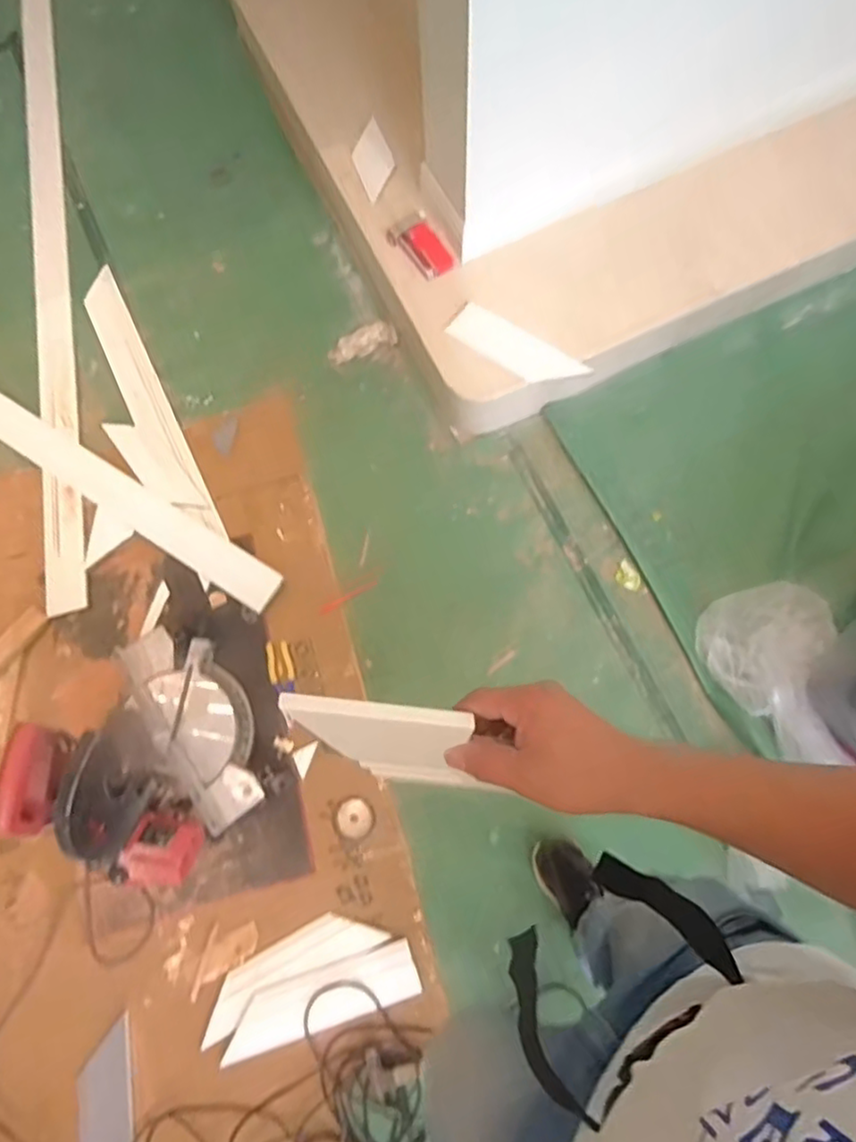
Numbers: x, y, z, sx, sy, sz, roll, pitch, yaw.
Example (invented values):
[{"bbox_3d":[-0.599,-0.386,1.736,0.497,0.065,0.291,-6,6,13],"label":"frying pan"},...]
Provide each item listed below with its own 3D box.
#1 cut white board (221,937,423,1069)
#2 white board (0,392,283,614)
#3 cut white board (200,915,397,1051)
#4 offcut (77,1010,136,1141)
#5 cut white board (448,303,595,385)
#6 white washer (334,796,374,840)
[{"bbox_3d":[-0.214,0.865,1.325,0.390,0.011,0.107,-17,74,-3],"label":"cut white board"},{"bbox_3d":[-0.850,-0.239,1.669,1.154,0.021,0.105,32,77,10],"label":"white board"},{"bbox_3d":[-0.286,0.813,1.351,0.388,0.020,0.101,-28,75,-6],"label":"cut white board"},{"bbox_3d":[-0.630,1.081,1.289,0.111,0.010,0.332,-12,70,-1],"label":"offcut"},{"bbox_3d":[0.205,-0.520,1.549,0.333,0.022,0.094,35,94,15],"label":"cut white board"},{"bbox_3d":[-0.160,0.536,1.425,0.084,0.009,0.082,0,74,2],"label":"white washer"}]

